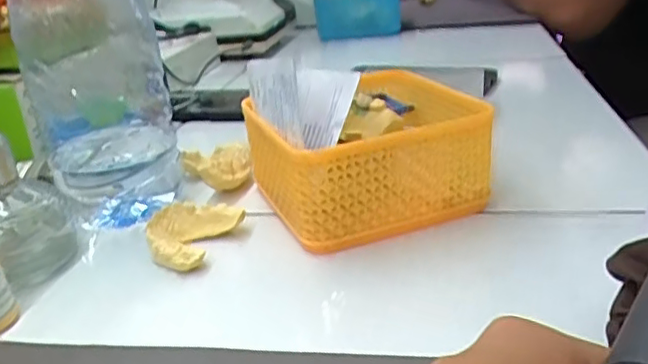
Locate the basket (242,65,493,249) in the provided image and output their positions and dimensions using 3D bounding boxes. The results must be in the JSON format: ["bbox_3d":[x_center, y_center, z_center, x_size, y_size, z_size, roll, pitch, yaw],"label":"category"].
[{"bbox_3d":[0.025,-0.020,0.409,0.130,0.066,0.133,-14,24,-18],"label":"basket"}]

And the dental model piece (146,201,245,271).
[{"bbox_3d":[-0.081,0.031,0.367,0.047,0.021,0.052,6,26,27],"label":"dental model piece"}]

